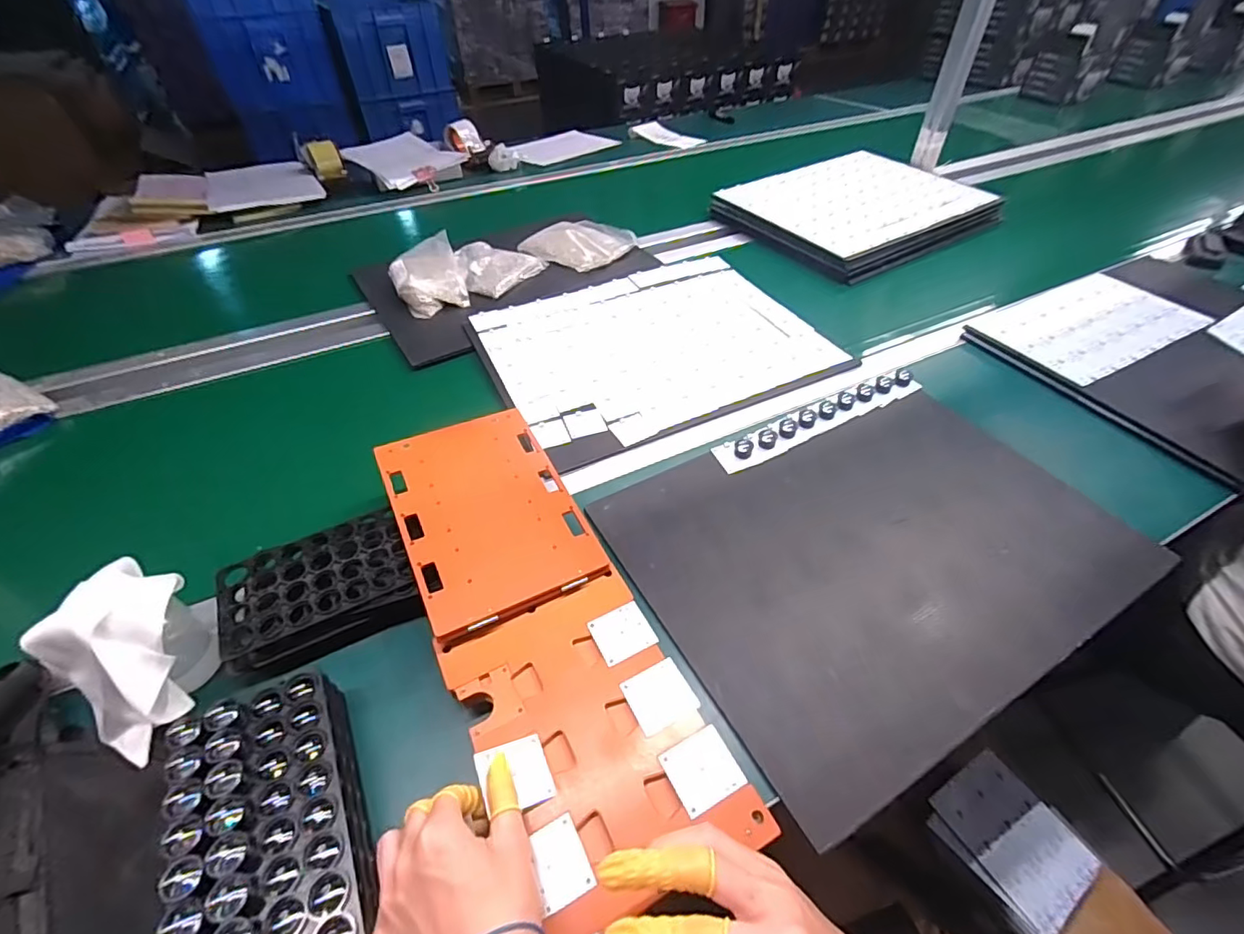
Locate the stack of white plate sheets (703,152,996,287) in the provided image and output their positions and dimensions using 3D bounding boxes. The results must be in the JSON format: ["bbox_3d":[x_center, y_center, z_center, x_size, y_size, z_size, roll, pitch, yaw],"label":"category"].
[{"bbox_3d":[0.476,-0.537,1.110,0.494,0.048,0.373,-25,51,-21],"label":"stack of white plate sheets"}]

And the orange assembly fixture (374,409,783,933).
[{"bbox_3d":[-0.078,0.117,0.464,0.162,0.025,0.451,-24,57,-20],"label":"orange assembly fixture"}]

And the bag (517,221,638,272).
[{"bbox_3d":[-0.081,-0.421,0.998,0.175,0.026,0.155,28,53,25],"label":"bag"}]

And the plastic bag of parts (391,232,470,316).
[{"bbox_3d":[-0.329,-0.325,0.911,0.118,0.053,0.171,-17,48,-15],"label":"plastic bag of parts"}]

